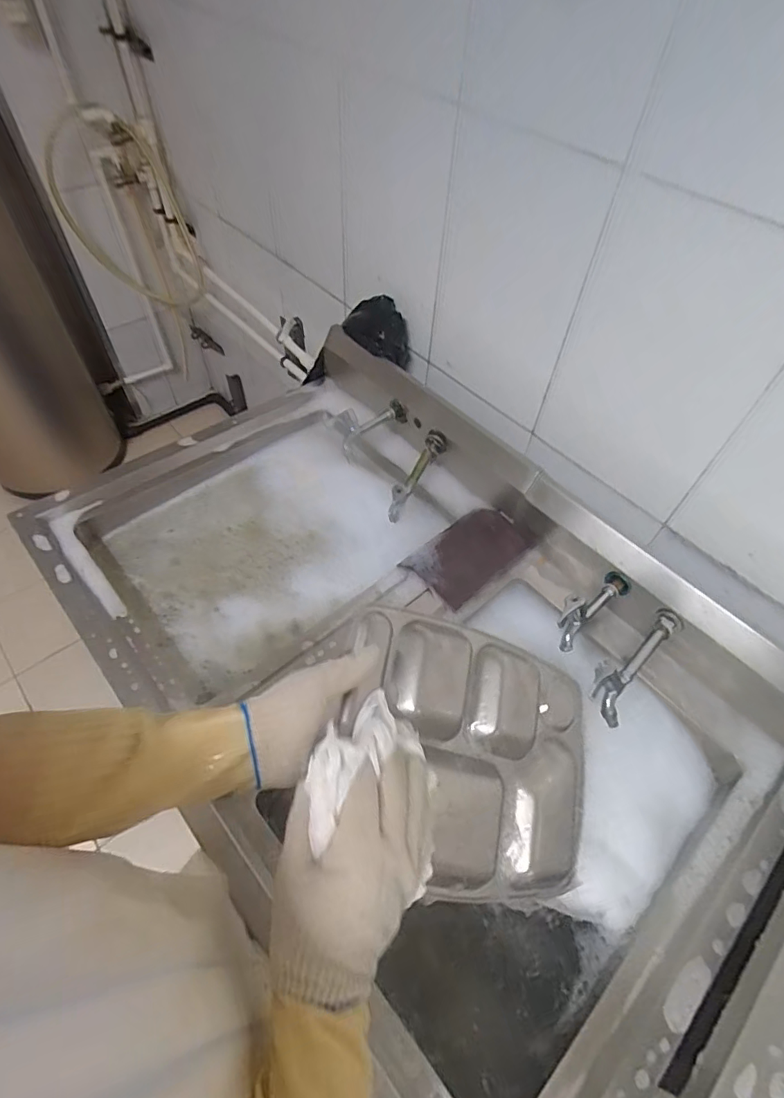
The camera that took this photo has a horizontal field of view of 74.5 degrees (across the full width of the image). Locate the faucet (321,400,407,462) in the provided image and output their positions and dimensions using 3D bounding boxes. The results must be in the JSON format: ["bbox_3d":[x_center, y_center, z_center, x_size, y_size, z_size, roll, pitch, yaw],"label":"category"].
[{"bbox_3d":[-0.046,-0.253,1.051,0.163,0.085,0.077,-27,60,-20],"label":"faucet"}]

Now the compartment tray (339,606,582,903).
[{"bbox_3d":[0.096,0.218,0.543,0.323,0.040,0.259,24,62,-27],"label":"compartment tray"}]

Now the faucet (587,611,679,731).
[{"bbox_3d":[0.373,0.171,0.787,0.216,0.066,0.070,-36,64,-25],"label":"faucet"}]

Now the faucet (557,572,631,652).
[{"bbox_3d":[0.317,0.084,0.814,0.176,0.067,0.048,-35,63,-24],"label":"faucet"}]

